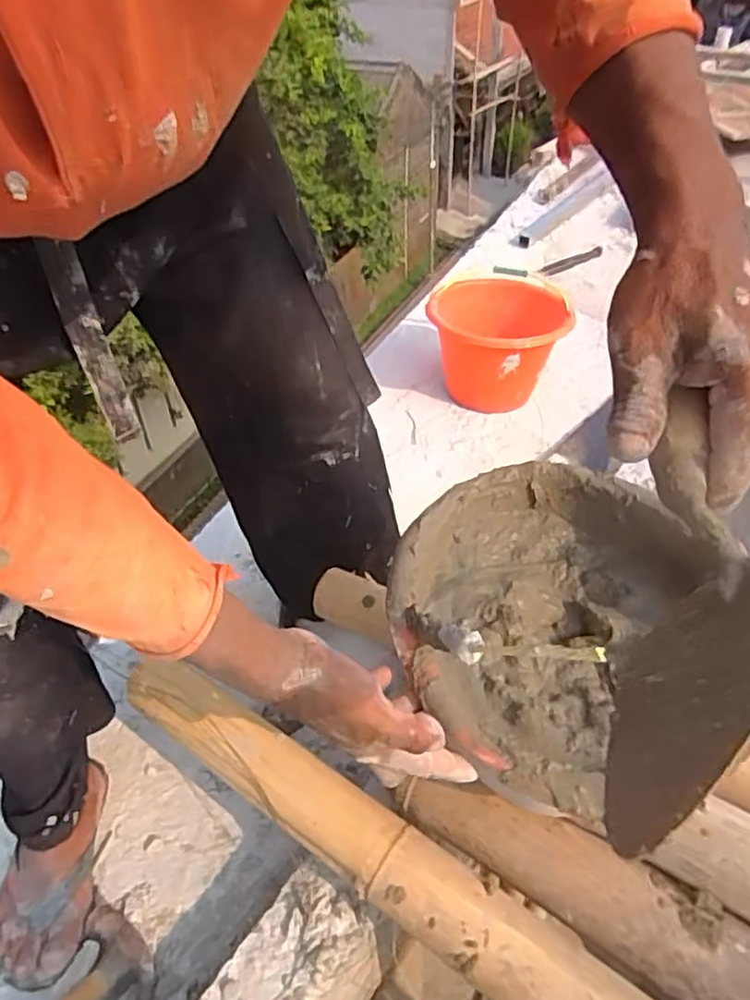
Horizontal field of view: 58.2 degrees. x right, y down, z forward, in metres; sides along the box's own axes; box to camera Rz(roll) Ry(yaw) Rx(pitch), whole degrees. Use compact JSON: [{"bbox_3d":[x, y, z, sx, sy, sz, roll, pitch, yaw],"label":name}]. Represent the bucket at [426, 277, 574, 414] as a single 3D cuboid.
[{"bbox_3d":[0.253,-0.321,1.426,0.276,0.206,0.273,-1,42,1],"label":"bucket"}]

